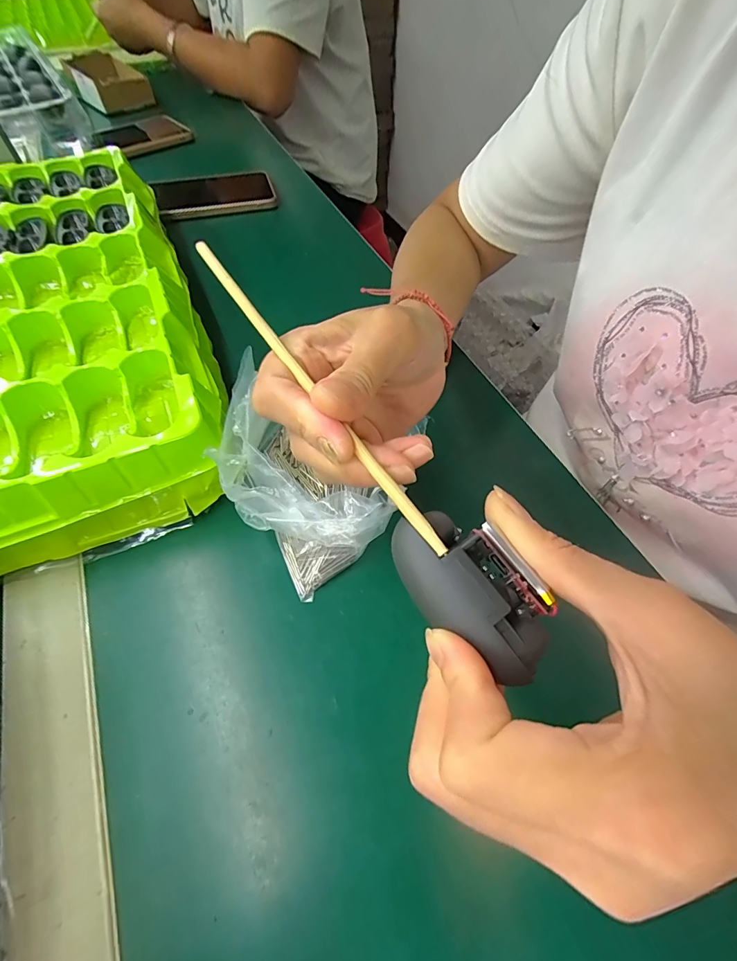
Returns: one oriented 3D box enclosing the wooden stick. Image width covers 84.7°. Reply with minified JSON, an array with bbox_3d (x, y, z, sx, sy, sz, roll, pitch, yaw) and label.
[{"bbox_3d":[-0.028,-0.045,0.170,0.006,0.005,0.186,-31,70,-18],"label":"wooden stick"}]

